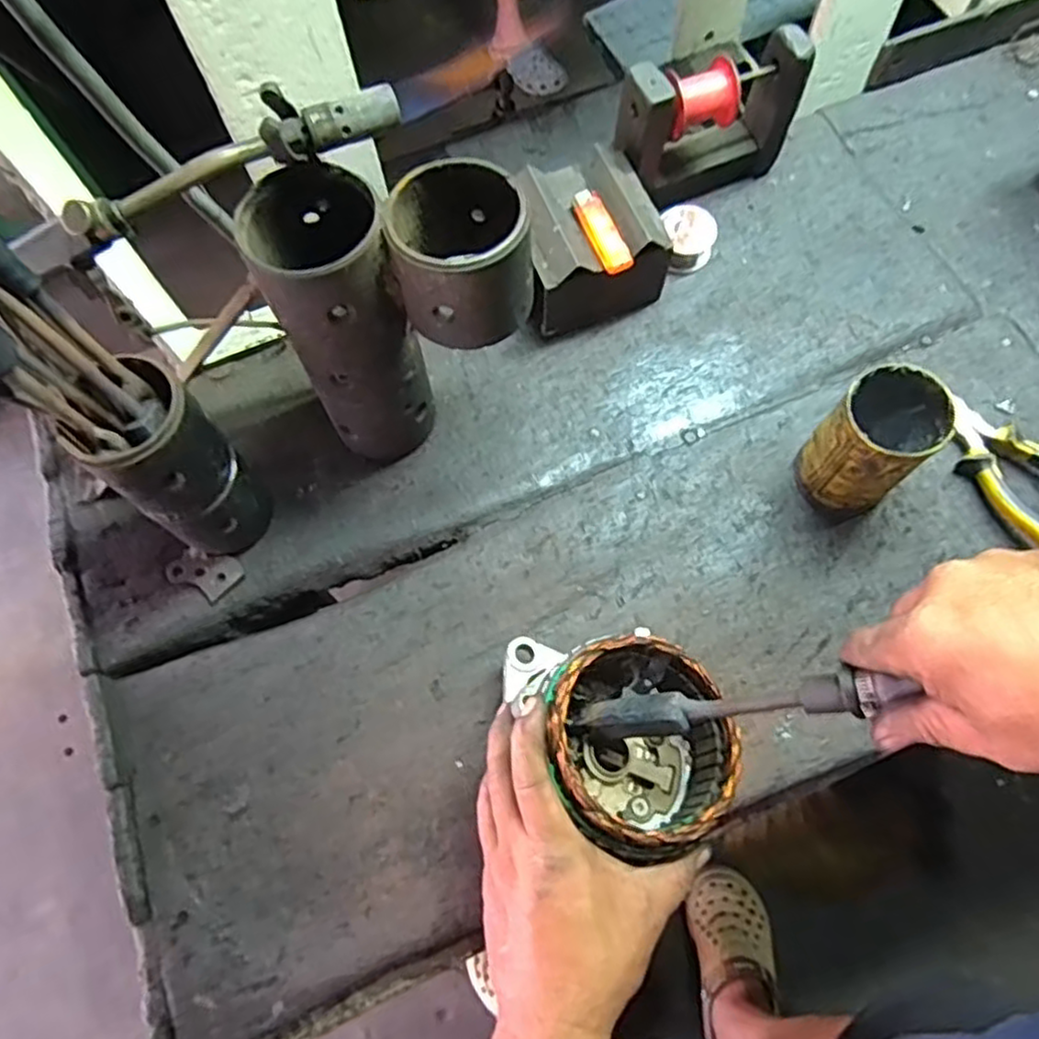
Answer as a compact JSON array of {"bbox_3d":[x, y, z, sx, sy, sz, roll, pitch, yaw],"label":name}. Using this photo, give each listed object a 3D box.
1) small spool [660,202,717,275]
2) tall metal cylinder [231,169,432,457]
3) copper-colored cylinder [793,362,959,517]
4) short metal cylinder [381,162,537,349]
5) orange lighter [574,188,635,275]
[{"bbox_3d":[0.164,-0.272,0.673,0.046,0.034,0.052,-13,68,-2],"label":"small spool"},{"bbox_3d":[-0.122,-0.136,0.530,0.090,0.233,0.098,-17,68,-4],"label":"tall metal cylinder"},{"bbox_3d":[0.268,-0.056,0.543,0.072,0.115,0.071,-40,71,-13],"label":"copper-colored cylinder"},{"bbox_3d":[-0.036,-0.168,0.449,0.090,0.075,0.090,-22,68,-6],"label":"short metal cylinder"},{"bbox_3d":[0.070,-0.246,0.599,0.024,0.013,0.083,-22,68,-6],"label":"orange lighter"}]

